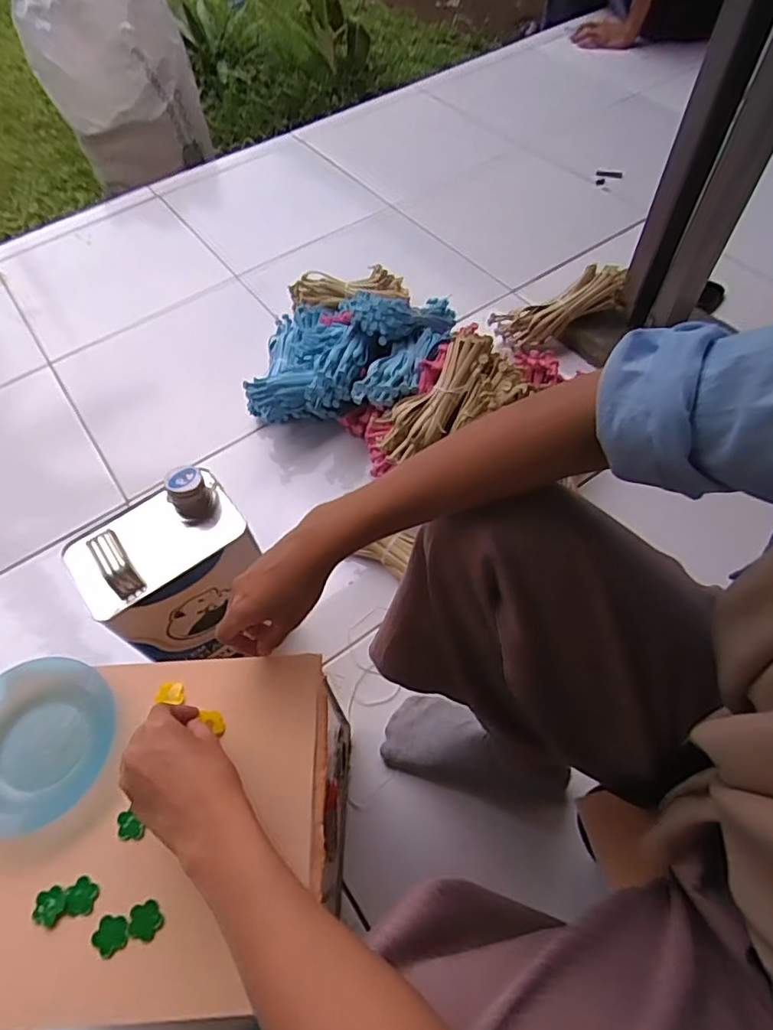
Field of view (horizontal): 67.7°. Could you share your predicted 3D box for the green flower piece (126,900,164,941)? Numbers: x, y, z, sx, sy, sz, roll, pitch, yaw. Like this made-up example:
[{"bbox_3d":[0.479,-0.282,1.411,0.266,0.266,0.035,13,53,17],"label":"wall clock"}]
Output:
[{"bbox_3d":[-0.170,0.285,0.405,0.023,0.004,0.022,-2,58,3],"label":"green flower piece"}]

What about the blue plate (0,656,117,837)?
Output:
[{"bbox_3d":[-0.286,0.182,0.462,0.121,0.029,0.127,-2,58,3],"label":"blue plate"}]

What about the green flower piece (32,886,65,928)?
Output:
[{"bbox_3d":[-0.241,0.279,0.411,0.021,0.004,0.023,-5,58,0],"label":"green flower piece"}]

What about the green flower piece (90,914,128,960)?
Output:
[{"bbox_3d":[-0.191,0.292,0.401,0.025,0.004,0.023,23,62,17],"label":"green flower piece"}]

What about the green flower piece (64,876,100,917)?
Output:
[{"bbox_3d":[-0.216,0.270,0.407,0.023,0.004,0.023,-2,58,3],"label":"green flower piece"}]

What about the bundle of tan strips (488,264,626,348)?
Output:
[{"bbox_3d":[0.293,-0.353,0.982,0.221,0.065,0.059,-22,56,20],"label":"bundle of tan strips"}]

